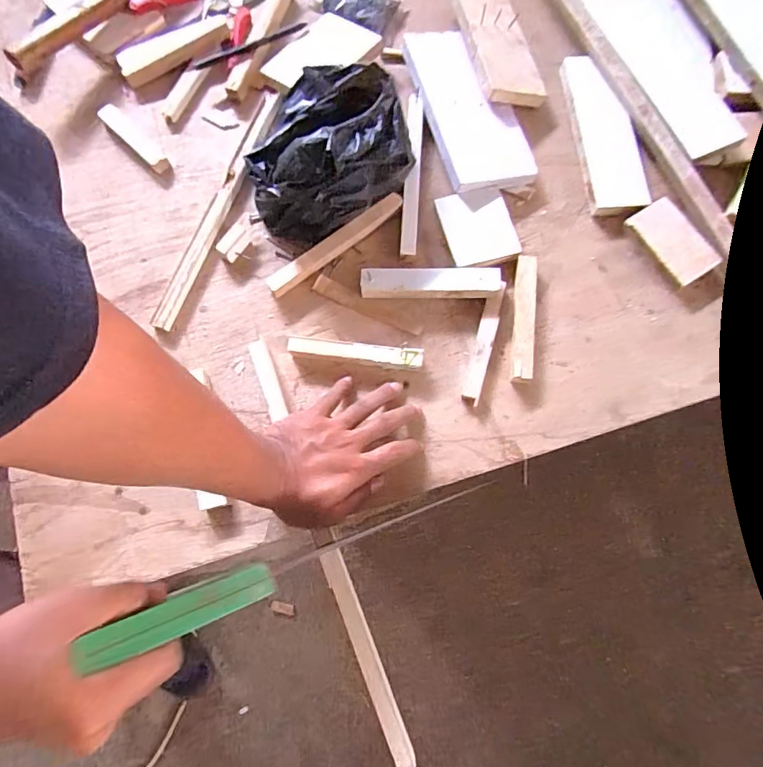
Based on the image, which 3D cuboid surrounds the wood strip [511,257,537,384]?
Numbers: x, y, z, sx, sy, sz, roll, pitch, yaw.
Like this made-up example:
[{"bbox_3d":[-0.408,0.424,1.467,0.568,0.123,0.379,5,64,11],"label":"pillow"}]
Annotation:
[{"bbox_3d":[0.156,-0.072,0.528,0.022,0.014,0.142,5,76,1],"label":"wood strip"}]

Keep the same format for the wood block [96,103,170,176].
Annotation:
[{"bbox_3d":[-0.296,-0.295,0.581,0.108,0.012,0.023,44,79,10],"label":"wood block"}]

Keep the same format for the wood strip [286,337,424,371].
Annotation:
[{"bbox_3d":[-0.028,-0.032,0.520,0.142,0.022,0.020,6,76,1],"label":"wood strip"}]

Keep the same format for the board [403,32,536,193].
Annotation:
[{"bbox_3d":[0.100,-0.331,0.577,0.099,0.021,0.223,-18,77,-5],"label":"board"}]

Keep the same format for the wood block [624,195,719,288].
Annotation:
[{"bbox_3d":[0.329,-0.160,0.549,0.054,0.014,0.097,-31,78,-8],"label":"wood block"}]

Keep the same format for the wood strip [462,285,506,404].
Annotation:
[{"bbox_3d":[0.112,-0.047,0.528,0.019,0.010,0.138,13,82,19],"label":"wood strip"}]

